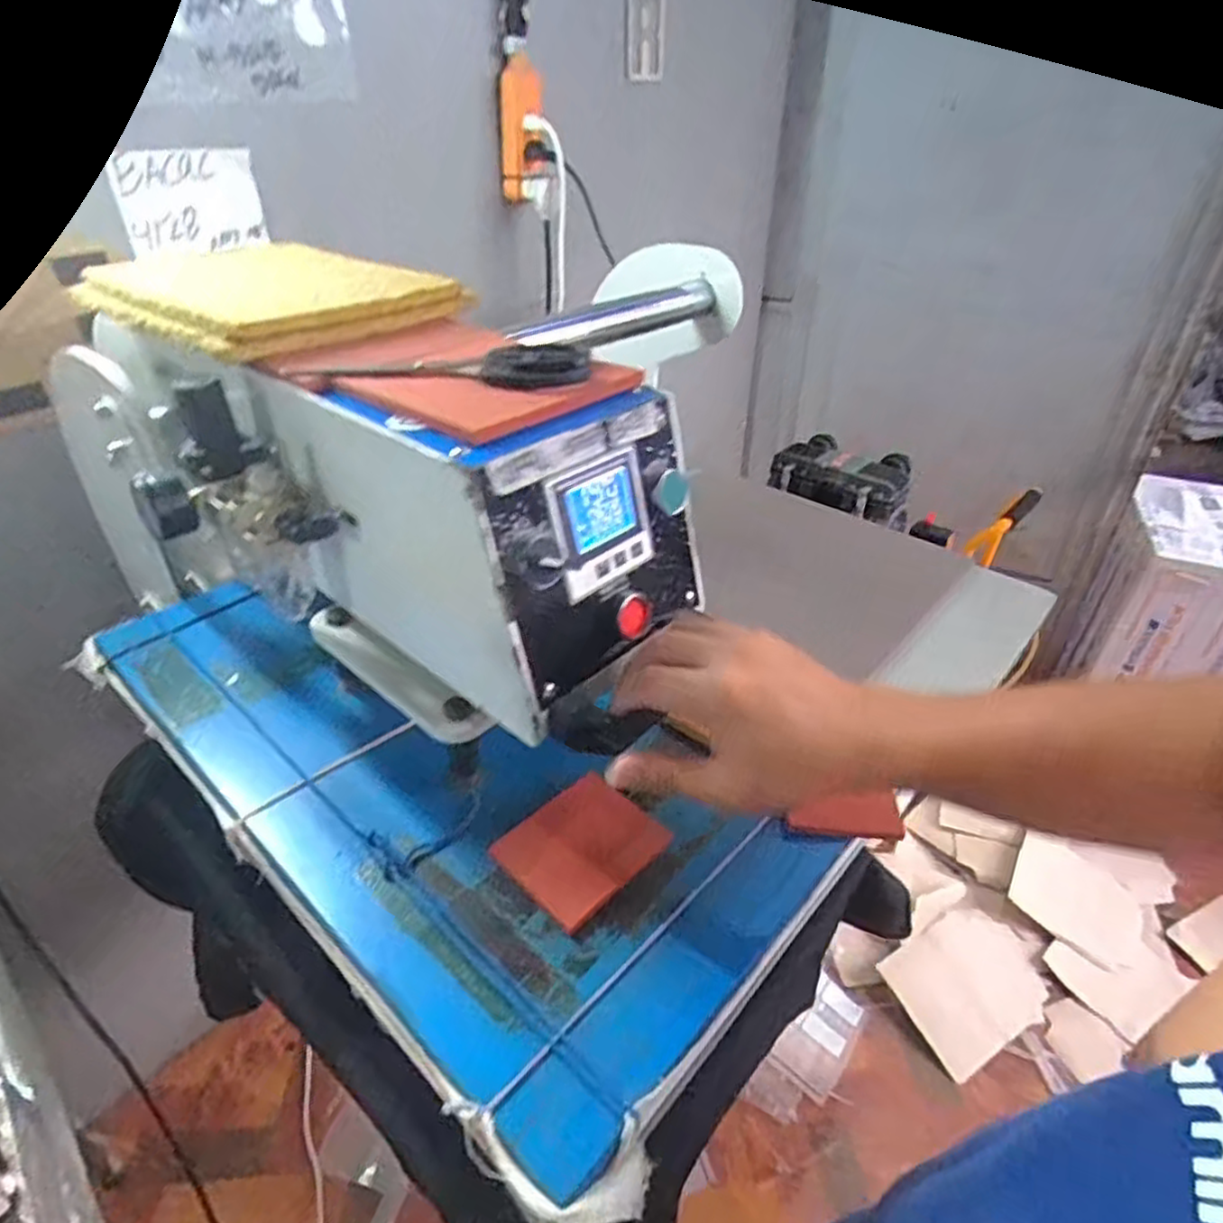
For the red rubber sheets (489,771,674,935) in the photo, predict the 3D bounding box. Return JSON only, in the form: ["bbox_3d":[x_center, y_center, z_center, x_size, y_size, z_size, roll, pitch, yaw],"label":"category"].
[{"bbox_3d":[-0.018,0.148,0.453,0.086,0.015,0.076,-29,44,-35],"label":"red rubber sheets"}]

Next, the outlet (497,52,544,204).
[{"bbox_3d":[-0.131,-0.691,1.028,0.065,0.164,0.033,4,35,5],"label":"outlet"}]

